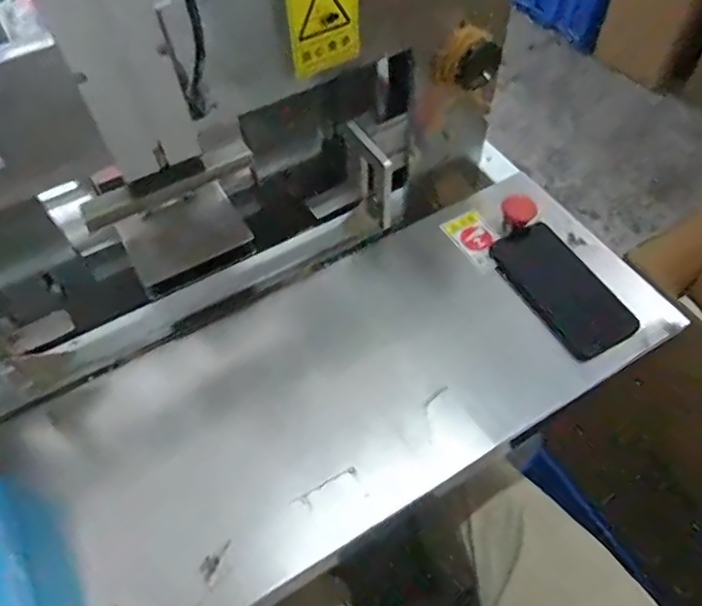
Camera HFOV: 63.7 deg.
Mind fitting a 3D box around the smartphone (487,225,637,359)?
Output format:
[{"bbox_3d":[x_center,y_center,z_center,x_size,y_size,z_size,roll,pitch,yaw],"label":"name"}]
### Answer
[{"bbox_3d":[0.224,-0.016,0.601,0.075,0.011,0.156,-34,67,0],"label":"smartphone"}]

